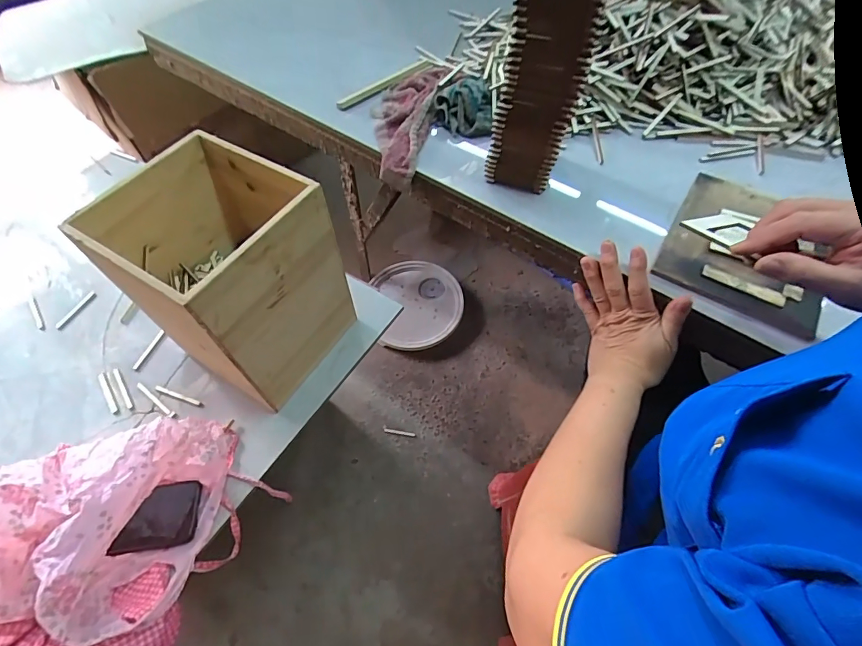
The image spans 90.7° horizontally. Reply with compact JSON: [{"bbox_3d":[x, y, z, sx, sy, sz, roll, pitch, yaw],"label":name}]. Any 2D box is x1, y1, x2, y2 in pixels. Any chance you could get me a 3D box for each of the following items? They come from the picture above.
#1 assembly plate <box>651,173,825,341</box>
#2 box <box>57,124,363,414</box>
[{"bbox_3d":[0.360,-0.092,0.485,0.155,0.012,0.201,29,62,17],"label":"assembly plate"},{"bbox_3d":[-0.264,-0.056,0.590,0.205,0.287,0.193,27,62,16],"label":"box"}]

